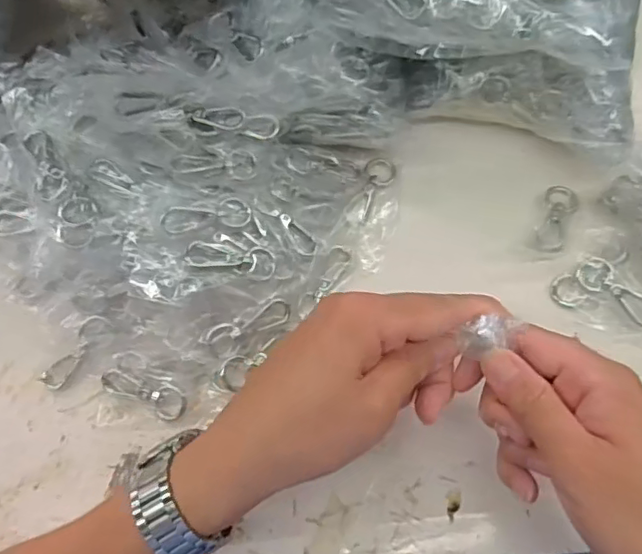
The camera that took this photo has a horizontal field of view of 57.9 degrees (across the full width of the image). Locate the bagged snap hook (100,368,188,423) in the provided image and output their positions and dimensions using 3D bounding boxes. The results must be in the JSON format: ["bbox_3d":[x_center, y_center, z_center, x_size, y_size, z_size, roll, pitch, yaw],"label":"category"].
[{"bbox_3d":[-0.112,0.072,0.368,0.058,0.004,0.020,23,72,10],"label":"bagged snap hook"}]

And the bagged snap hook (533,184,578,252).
[{"bbox_3d":[0.163,-0.042,0.403,0.023,0.010,0.058,24,59,11],"label":"bagged snap hook"}]

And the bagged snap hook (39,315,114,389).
[{"bbox_3d":[-0.159,0.048,0.374,0.018,0.006,0.058,39,91,15],"label":"bagged snap hook"}]

